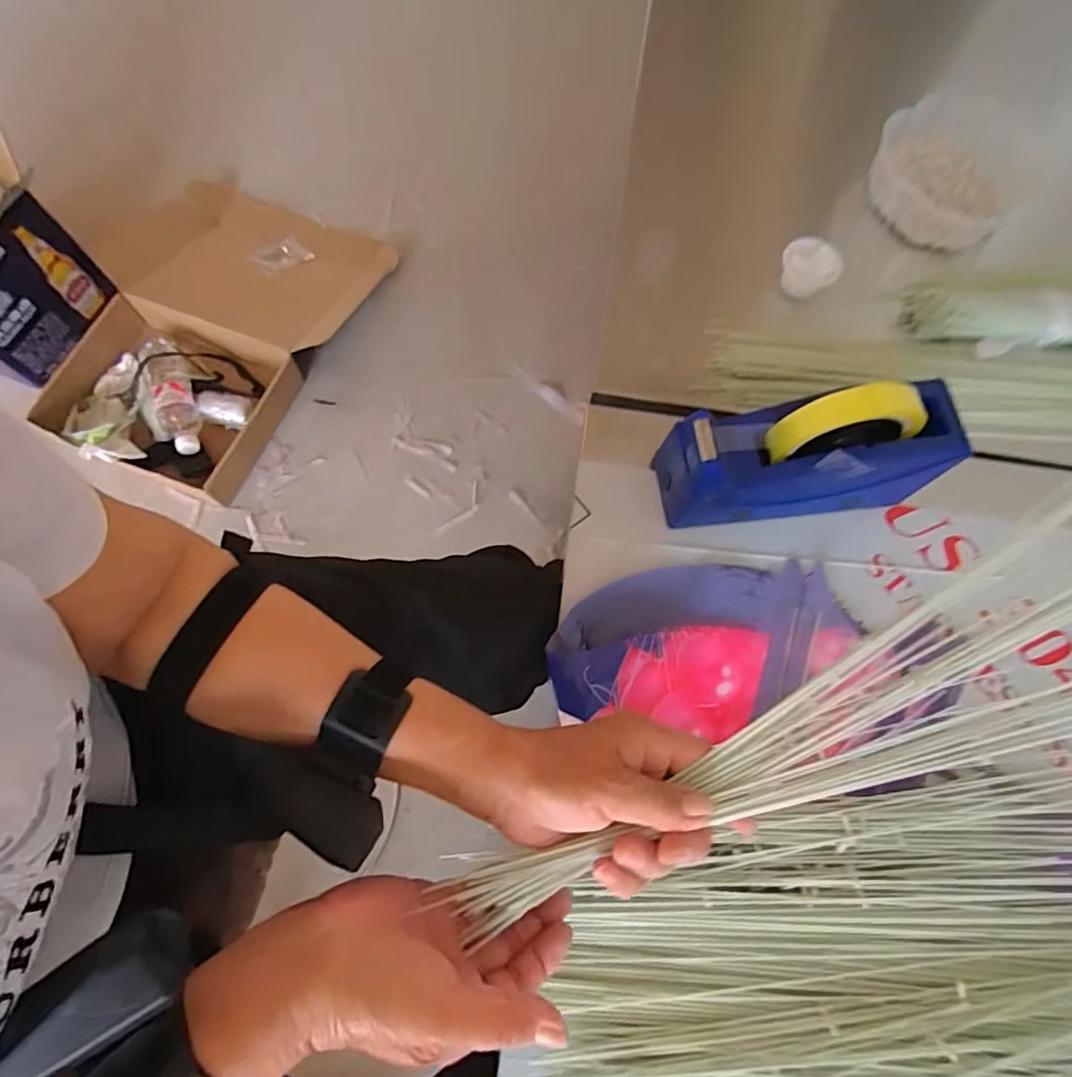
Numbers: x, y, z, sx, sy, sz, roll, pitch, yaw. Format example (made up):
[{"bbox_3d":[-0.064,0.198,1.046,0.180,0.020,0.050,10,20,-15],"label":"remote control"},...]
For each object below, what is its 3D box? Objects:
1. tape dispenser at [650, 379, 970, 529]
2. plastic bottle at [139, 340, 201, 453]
[{"bbox_3d":[0.206,-0.065,0.428,0.197,0.126,0.064,-5,73,-4],"label":"tape dispenser"},{"bbox_3d":[-0.604,-0.237,0.945,0.073,0.063,0.233,-26,76,-10],"label":"plastic bottle"}]

